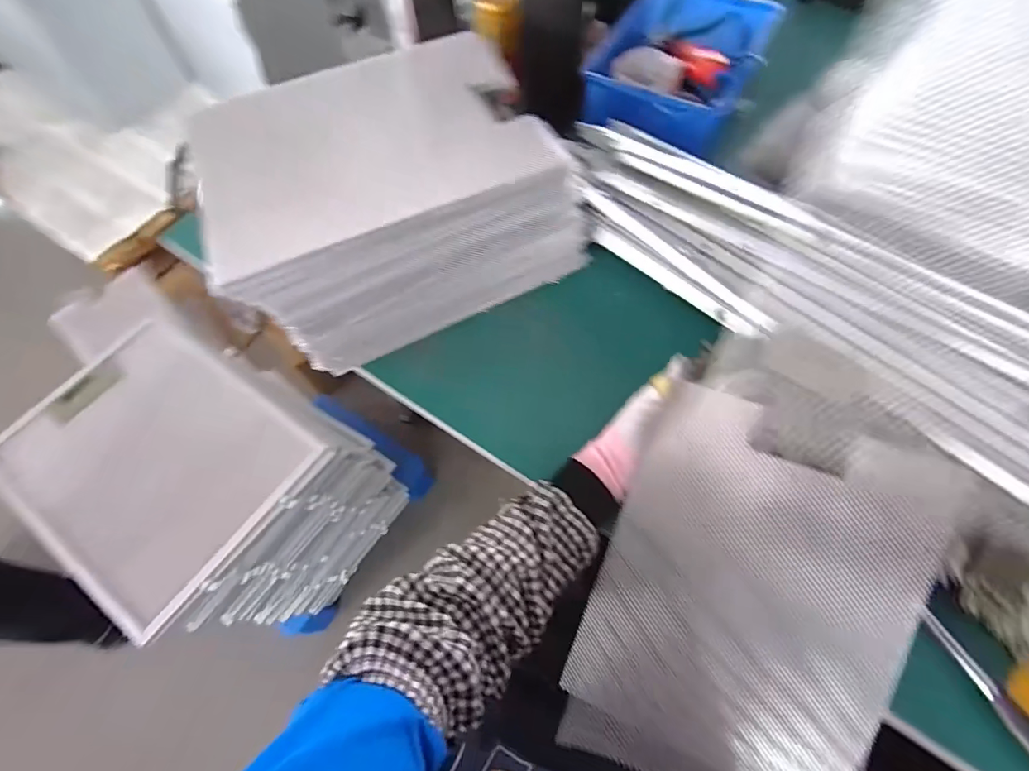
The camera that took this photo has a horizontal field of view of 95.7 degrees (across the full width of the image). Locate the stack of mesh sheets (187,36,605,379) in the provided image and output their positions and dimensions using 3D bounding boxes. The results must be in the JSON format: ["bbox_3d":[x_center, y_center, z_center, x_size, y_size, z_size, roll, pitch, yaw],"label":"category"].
[{"bbox_3d":[-0.116,-0.188,0.505,0.361,0.204,0.185,-27,65,-10],"label":"stack of mesh sheets"}]

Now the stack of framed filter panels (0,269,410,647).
[{"bbox_3d":[-0.411,0.150,0.715,0.341,0.434,0.274,33,70,18],"label":"stack of framed filter panels"}]

